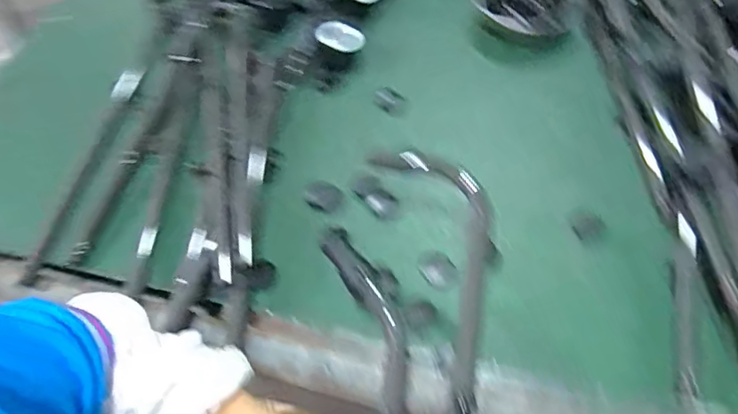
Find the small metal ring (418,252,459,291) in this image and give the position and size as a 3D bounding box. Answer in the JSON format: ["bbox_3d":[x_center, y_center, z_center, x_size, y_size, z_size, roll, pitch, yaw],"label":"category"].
[{"bbox_3d":[0.078,0.071,0.657,0.039,0.005,0.048,-32,59,-16],"label":"small metal ring"}]

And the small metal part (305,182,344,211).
[{"bbox_3d":[-0.055,-0.013,0.723,0.045,0.007,0.040,-1,56,4],"label":"small metal part"}]

